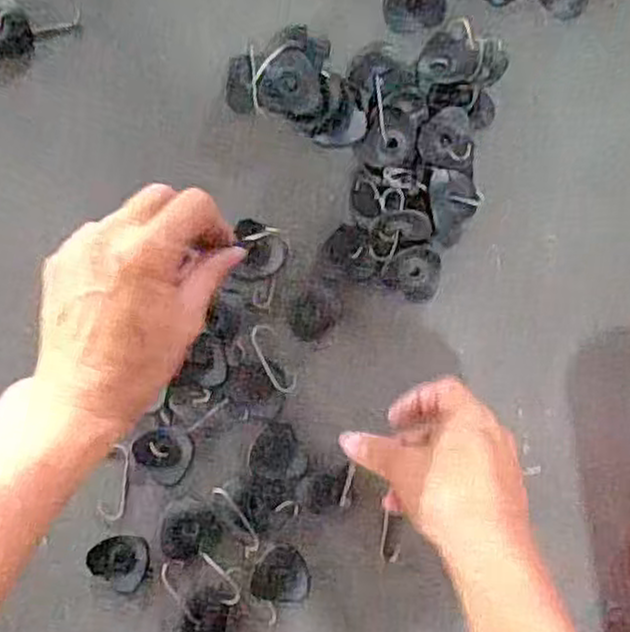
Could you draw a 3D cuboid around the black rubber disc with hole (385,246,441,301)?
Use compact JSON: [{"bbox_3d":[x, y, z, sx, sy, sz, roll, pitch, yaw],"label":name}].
[{"bbox_3d":[0.062,-0.026,0.447,0.033,0.004,0.030,0,91,-4],"label":"black rubber disc with hole"}]

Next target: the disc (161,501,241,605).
[{"bbox_3d":[-0.069,0.143,0.442,0.031,0.004,0.066,-21,92,-4],"label":"disc"}]

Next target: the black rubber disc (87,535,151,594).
[{"bbox_3d":[-0.112,0.142,0.435,0.034,0.004,0.032,0,91,-4],"label":"black rubber disc"}]

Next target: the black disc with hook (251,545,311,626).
[{"bbox_3d":[-0.020,0.158,0.447,0.035,0.006,0.040,-27,93,-4],"label":"black disc with hook"}]

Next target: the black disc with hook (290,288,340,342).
[{"bbox_3d":[0.000,-0.001,0.444,0.026,0.004,0.031,34,88,-4],"label":"black disc with hook"}]

